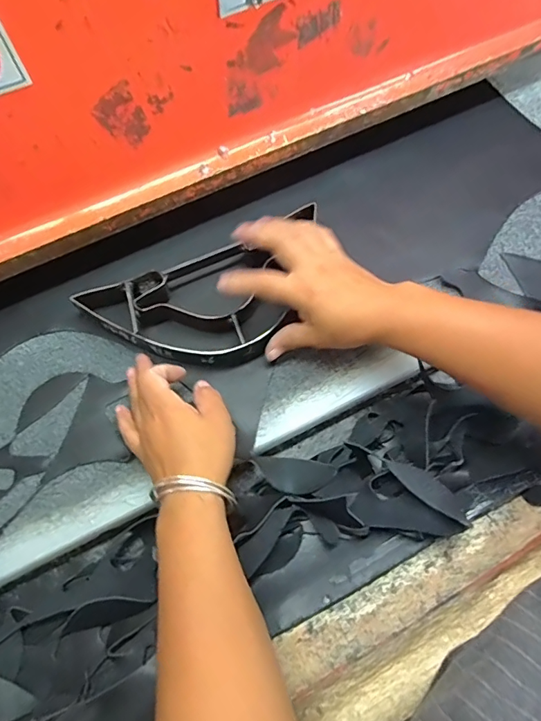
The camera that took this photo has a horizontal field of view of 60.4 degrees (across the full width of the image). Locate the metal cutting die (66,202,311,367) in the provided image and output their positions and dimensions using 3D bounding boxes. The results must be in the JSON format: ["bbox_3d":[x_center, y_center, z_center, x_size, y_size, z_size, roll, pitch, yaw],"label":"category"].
[{"bbox_3d":[-0.047,-0.059,0.464,0.252,0.037,0.119,-24,71,-10],"label":"metal cutting die"}]

